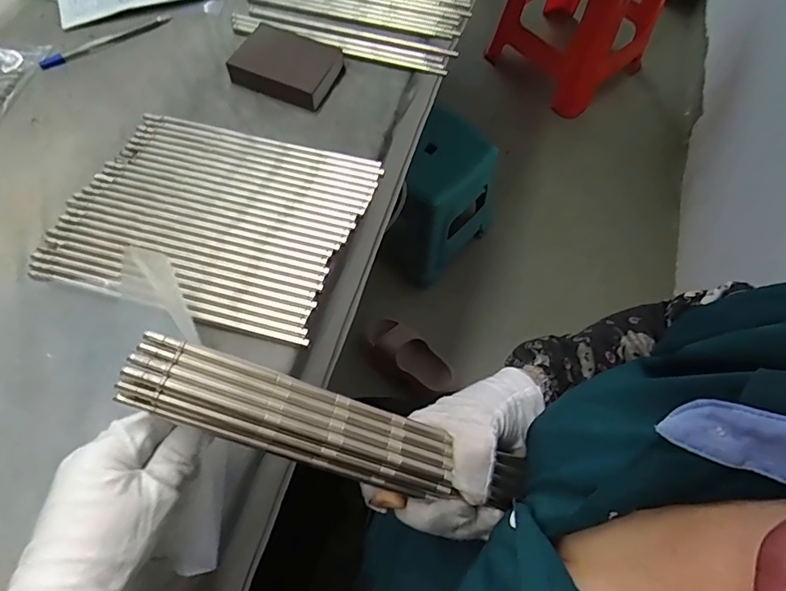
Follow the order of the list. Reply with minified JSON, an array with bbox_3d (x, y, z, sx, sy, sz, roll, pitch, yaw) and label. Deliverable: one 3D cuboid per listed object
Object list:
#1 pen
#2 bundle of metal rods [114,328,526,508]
[{"bbox_3d":[-0.310,-0.276,0.509,0.138,0.007,0.017,-34,70,-15],"label":"pen"},{"bbox_3d":[-0.029,0.075,0.260,0.223,0.015,0.038,22,65,-12],"label":"bundle of metal rods"}]

